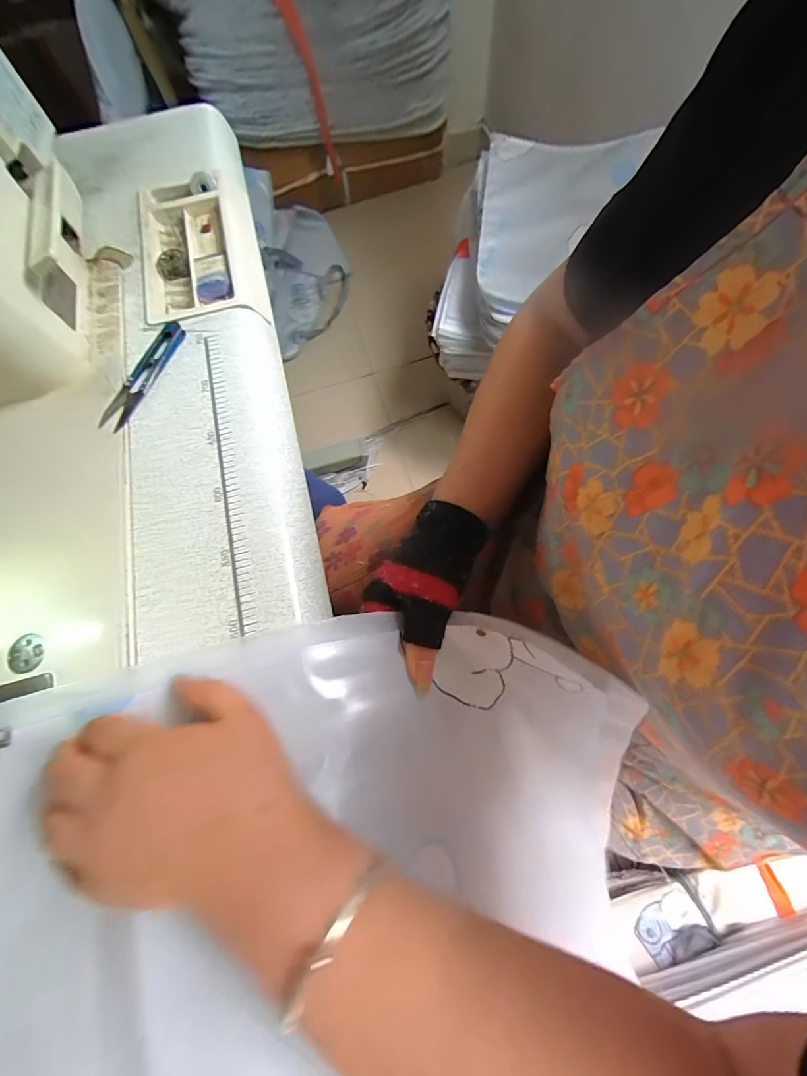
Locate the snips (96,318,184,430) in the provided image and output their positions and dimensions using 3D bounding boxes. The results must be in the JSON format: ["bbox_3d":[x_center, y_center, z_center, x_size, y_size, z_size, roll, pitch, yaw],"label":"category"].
[{"bbox_3d":[-0.209,-0.132,0.332,0.028,0.009,0.102,21,74,10],"label":"snips"}]

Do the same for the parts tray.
[{"bbox_3d":[-0.200,-0.265,0.384,0.076,0.028,0.169,-14,71,-1],"label":"parts tray"}]

